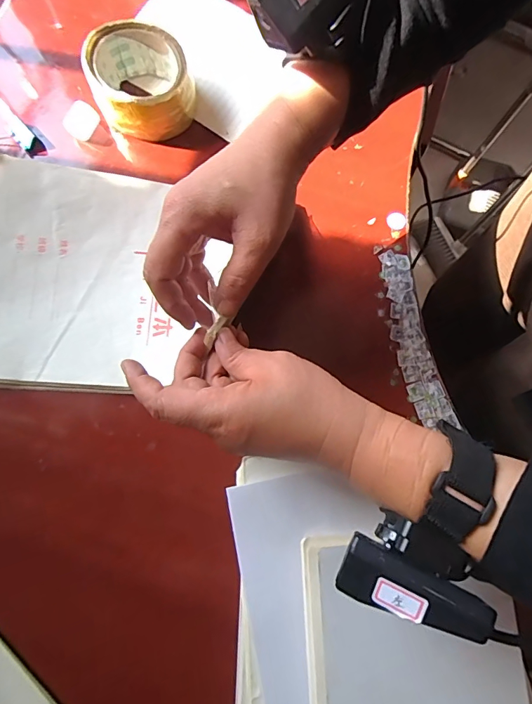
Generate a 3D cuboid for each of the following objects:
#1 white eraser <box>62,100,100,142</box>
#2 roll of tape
[{"bbox_3d":[-0.179,-0.225,0.400,0.019,0.021,0.032,33,78,7],"label":"white eraser"},{"bbox_3d":[-0.120,-0.256,0.391,0.087,0.049,0.093,0,77,-1],"label":"roll of tape"}]

